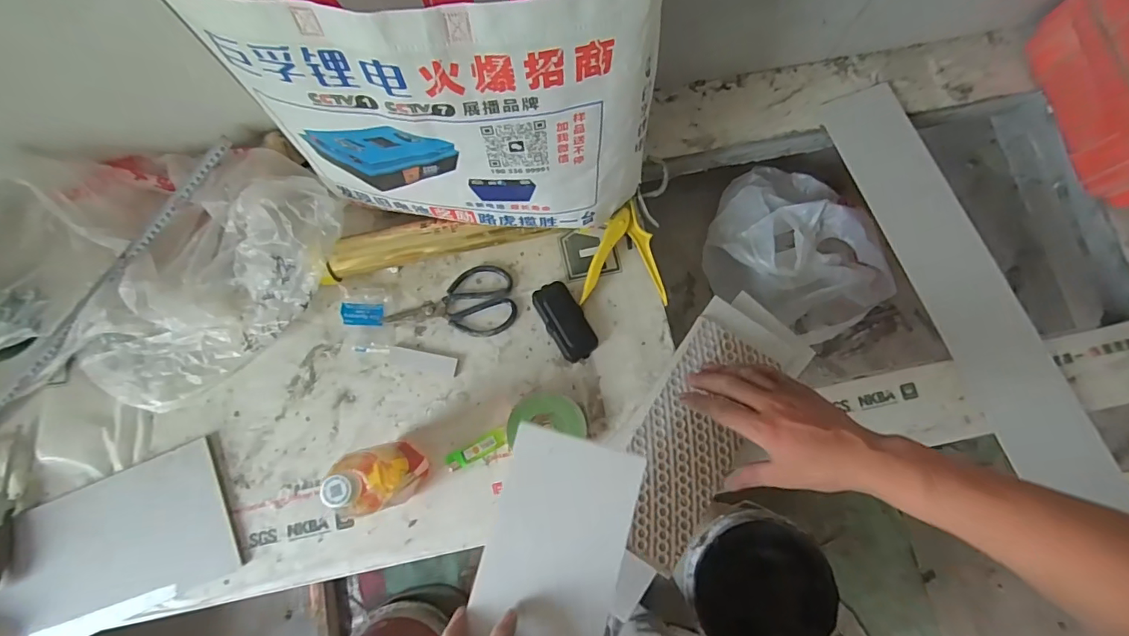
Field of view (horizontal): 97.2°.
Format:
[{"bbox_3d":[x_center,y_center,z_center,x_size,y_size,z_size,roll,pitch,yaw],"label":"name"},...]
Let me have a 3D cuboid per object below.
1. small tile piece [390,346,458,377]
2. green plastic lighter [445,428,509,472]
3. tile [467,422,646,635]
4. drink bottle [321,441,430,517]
[{"bbox_3d":[-0.188,0.059,0.663,0.091,0.008,0.026,11,77,2],"label":"small tile piece"},{"bbox_3d":[-0.110,0.167,0.634,0.082,0.009,0.023,-26,79,-6],"label":"green plastic lighter"},{"bbox_3d":[-0.014,0.232,0.460,0.125,0.011,0.240,14,82,8],"label":"tile"},{"bbox_3d":[-0.197,0.171,0.544,0.059,0.185,0.066,-26,79,-7],"label":"drink bottle"}]

